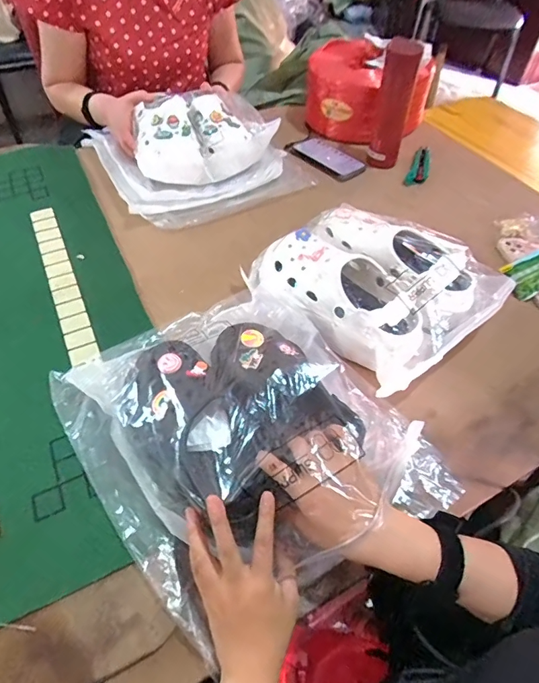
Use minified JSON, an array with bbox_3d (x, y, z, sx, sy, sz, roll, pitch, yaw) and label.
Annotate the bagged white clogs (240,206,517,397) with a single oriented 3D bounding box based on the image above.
[{"bbox_3d":[0.155,-0.097,0.636,0.276,0.093,0.305,-35,61,-26],"label":"bagged white clogs"}]

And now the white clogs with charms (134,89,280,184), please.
[{"bbox_3d":[-0.138,-0.416,0.866,0.266,0.089,0.194,-16,54,-14],"label":"white clogs with charms"}]

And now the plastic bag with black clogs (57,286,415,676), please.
[{"bbox_3d":[-0.041,0.065,0.502,0.322,0.104,0.338,-29,58,-23],"label":"plastic bag with black clogs"}]

